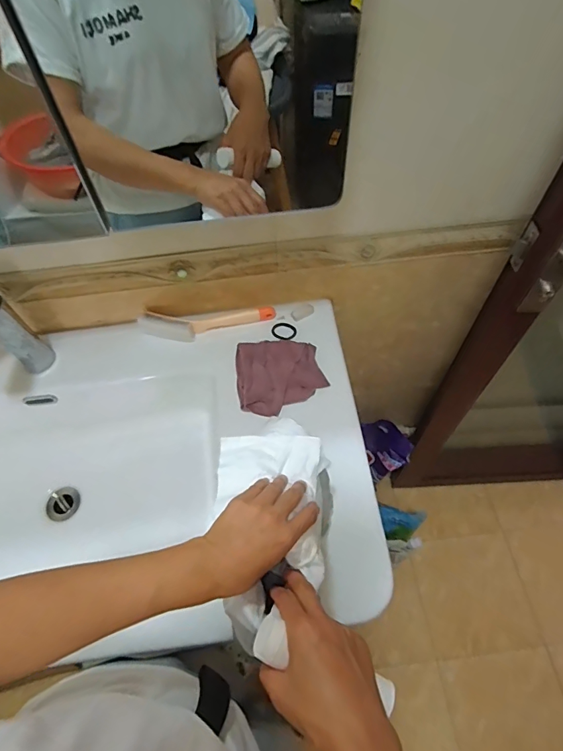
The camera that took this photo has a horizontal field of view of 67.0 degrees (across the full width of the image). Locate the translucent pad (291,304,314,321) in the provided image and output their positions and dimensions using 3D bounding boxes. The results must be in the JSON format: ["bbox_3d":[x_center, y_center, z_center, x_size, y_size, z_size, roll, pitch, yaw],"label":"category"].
[{"bbox_3d":[0.038,-0.116,0.775,0.044,0.005,0.026,-26,61,-13],"label":"translucent pad"}]

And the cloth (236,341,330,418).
[{"bbox_3d":[-0.003,-0.003,0.694,0.136,0.011,0.129,-9,58,-3],"label":"cloth"}]

